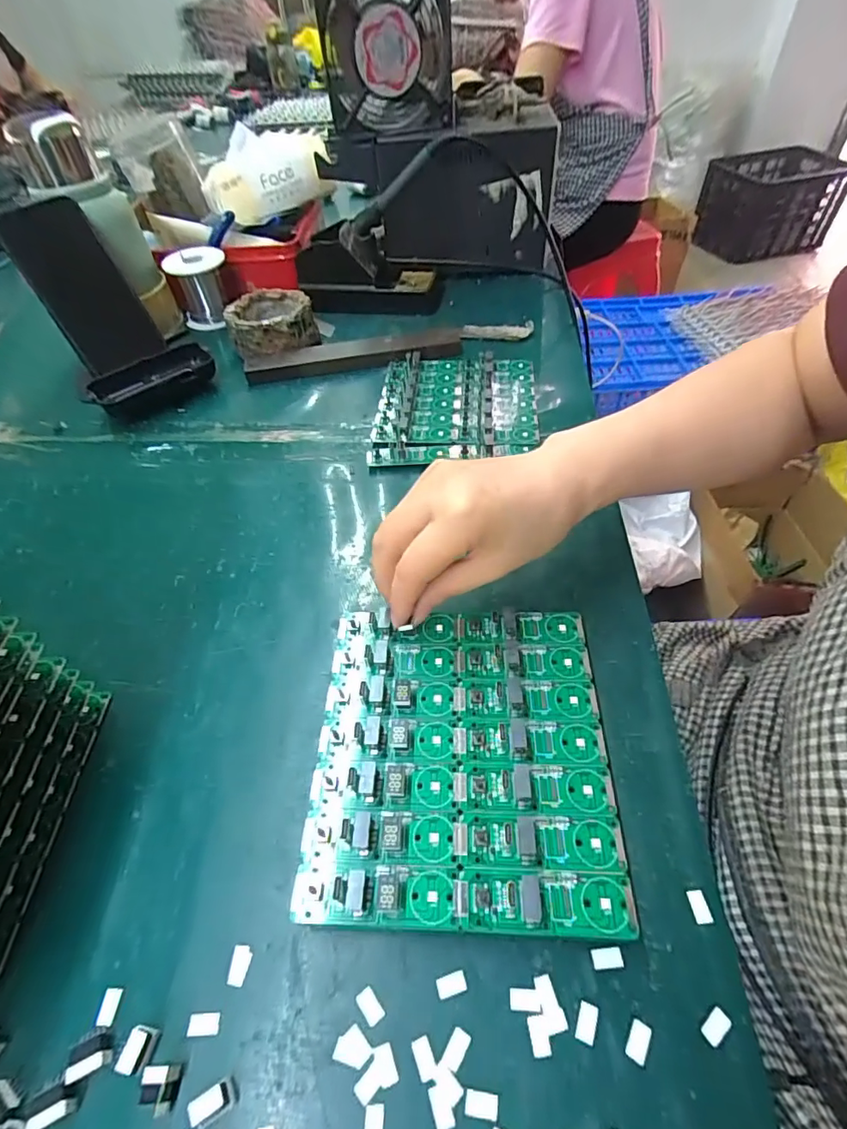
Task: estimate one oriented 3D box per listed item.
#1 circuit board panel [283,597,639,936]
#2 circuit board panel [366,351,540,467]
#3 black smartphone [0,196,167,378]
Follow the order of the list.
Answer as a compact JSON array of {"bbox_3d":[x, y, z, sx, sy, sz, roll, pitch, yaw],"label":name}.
[{"bbox_3d":[0.017,0.084,0.247,0.137,0.013,0.148,-1,50,5],"label":"circuit board panel"},{"bbox_3d":[0.028,-0.140,0.445,0.137,0.012,0.153,0,50,6],"label":"circuit board panel"},{"bbox_3d":[-0.310,-0.250,0.467,0.012,0.134,0.077,16,52,42],"label":"black smartphone"}]

